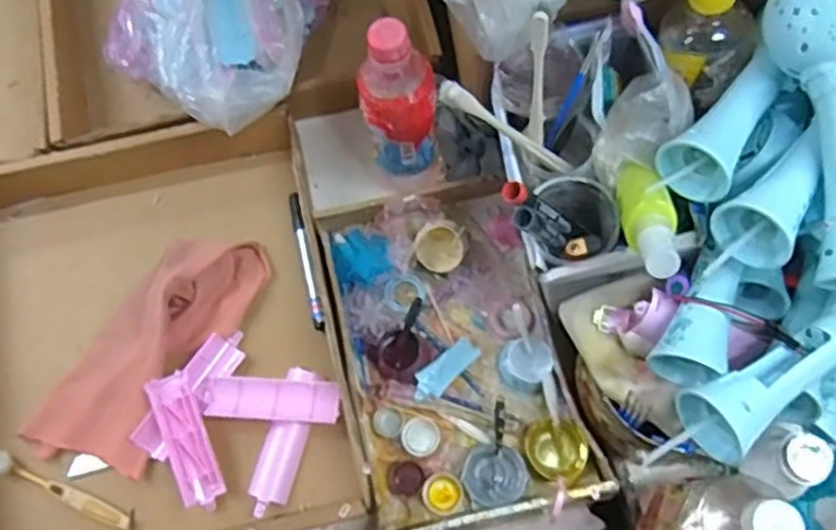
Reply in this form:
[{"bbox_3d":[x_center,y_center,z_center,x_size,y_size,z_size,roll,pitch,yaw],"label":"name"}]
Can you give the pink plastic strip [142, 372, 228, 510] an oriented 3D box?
[{"bbox_3d":[-0.197,0.149,0.618,0.036,0.016,0.113,-22,72,-5],"label":"pink plastic strip"}]

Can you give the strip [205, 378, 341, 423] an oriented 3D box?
[{"bbox_3d":[-0.124,0.116,0.630,0.113,0.009,0.035,2,72,3],"label":"strip"}]

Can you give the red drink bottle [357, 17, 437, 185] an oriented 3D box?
[{"bbox_3d":[-0.016,-0.123,0.617,0.066,0.194,0.053,-3,71,1],"label":"red drink bottle"}]

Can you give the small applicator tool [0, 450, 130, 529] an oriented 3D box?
[{"bbox_3d":[-0.305,0.192,0.619,0.140,0.012,0.017,22,74,9],"label":"small applicator tool"}]

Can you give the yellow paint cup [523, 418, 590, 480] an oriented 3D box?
[{"bbox_3d":[0.115,0.154,0.615,0.053,0.021,0.047,-5,71,1],"label":"yellow paint cup"}]

